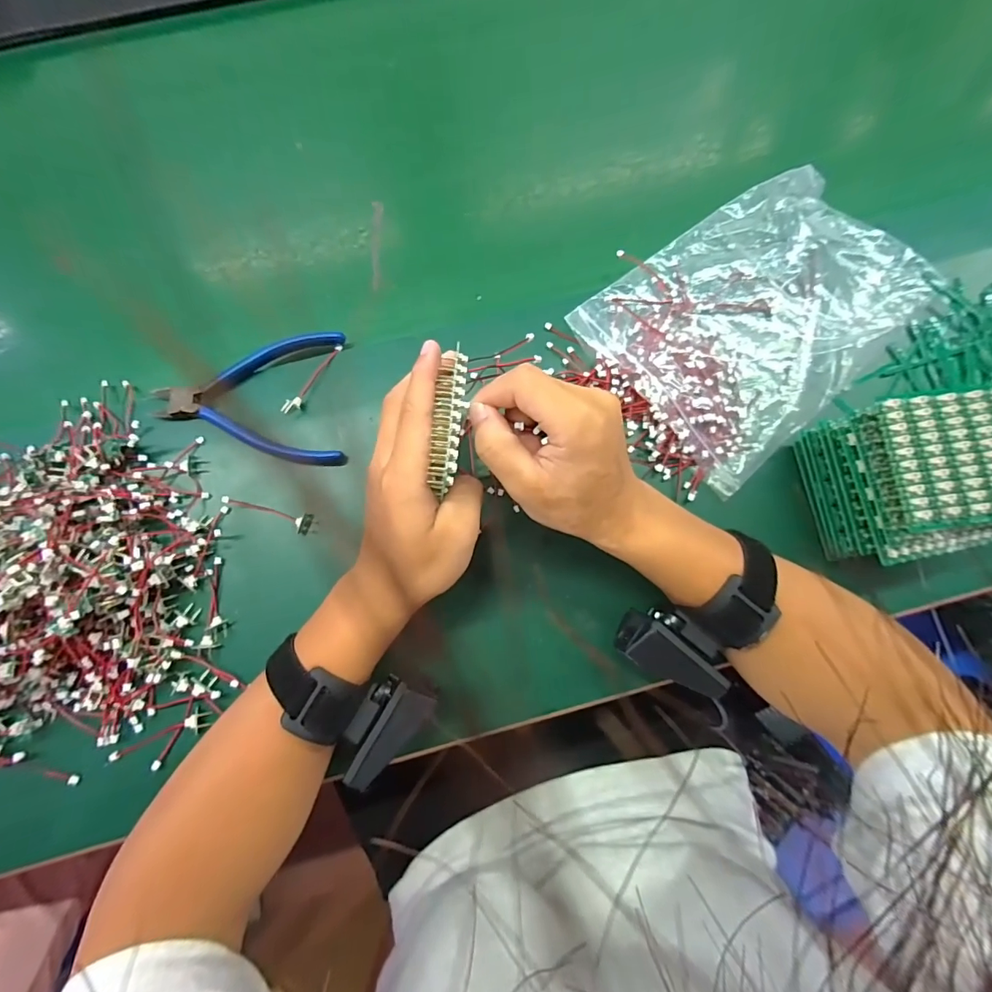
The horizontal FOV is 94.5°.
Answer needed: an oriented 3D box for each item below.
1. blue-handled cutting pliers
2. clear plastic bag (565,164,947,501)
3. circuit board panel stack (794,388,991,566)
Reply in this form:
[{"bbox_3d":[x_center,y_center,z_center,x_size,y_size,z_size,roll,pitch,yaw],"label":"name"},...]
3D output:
[{"bbox_3d":[-0.181,-0.070,0.339,0.133,0.020,0.102,-3,78,0],"label":"blue-handled cutting pliers"},{"bbox_3d":[0.201,-0.142,0.347,0.239,0.022,0.167,-41,80,-8],"label":"clear plastic bag"},{"bbox_3d":[0.270,-0.010,0.296,0.097,0.063,0.094,-10,78,-2],"label":"circuit board panel stack"}]

